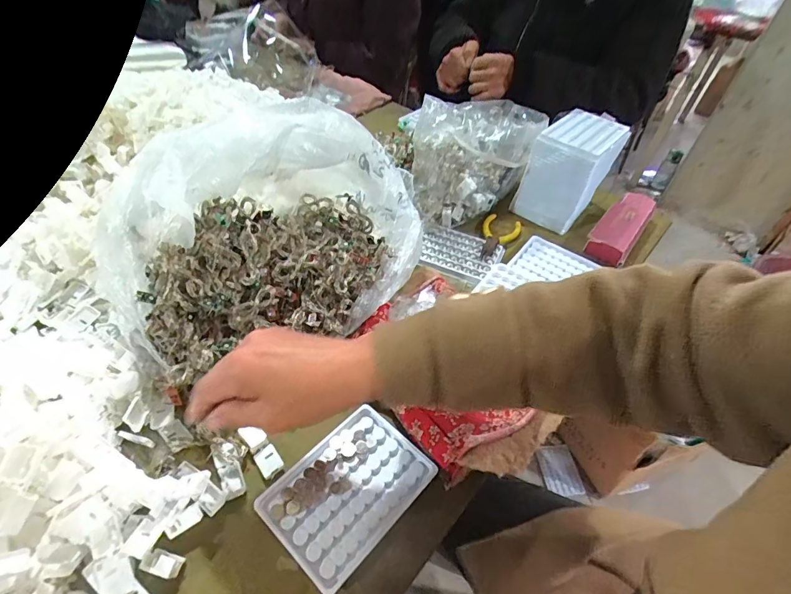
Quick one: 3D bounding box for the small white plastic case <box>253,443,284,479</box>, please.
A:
[{"bbox_3d":[-0.113,0.146,0.376,0.019,0.006,0.025,-29,56,-29],"label":"small white plastic case"}]

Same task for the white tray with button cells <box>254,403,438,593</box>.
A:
[{"bbox_3d":[-0.038,0.159,0.356,0.094,0.013,0.130,36,53,25],"label":"white tray with button cells"}]

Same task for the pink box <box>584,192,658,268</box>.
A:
[{"bbox_3d":[0.345,-0.108,0.638,0.060,0.033,0.162,32,52,22],"label":"pink box"}]

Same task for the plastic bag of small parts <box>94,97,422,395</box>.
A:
[{"bbox_3d":[-0.120,-0.080,0.448,0.234,0.171,0.353,34,52,24],"label":"plastic bag of small parts"}]

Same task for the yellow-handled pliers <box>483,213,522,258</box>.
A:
[{"bbox_3d":[0.151,-0.091,0.618,0.054,0.013,0.108,20,48,12],"label":"yellow-handled pliers"}]

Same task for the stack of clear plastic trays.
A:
[{"bbox_3d":[0.264,-0.192,0.638,0.094,0.130,0.122,36,53,25],"label":"stack of clear plastic trays"}]

